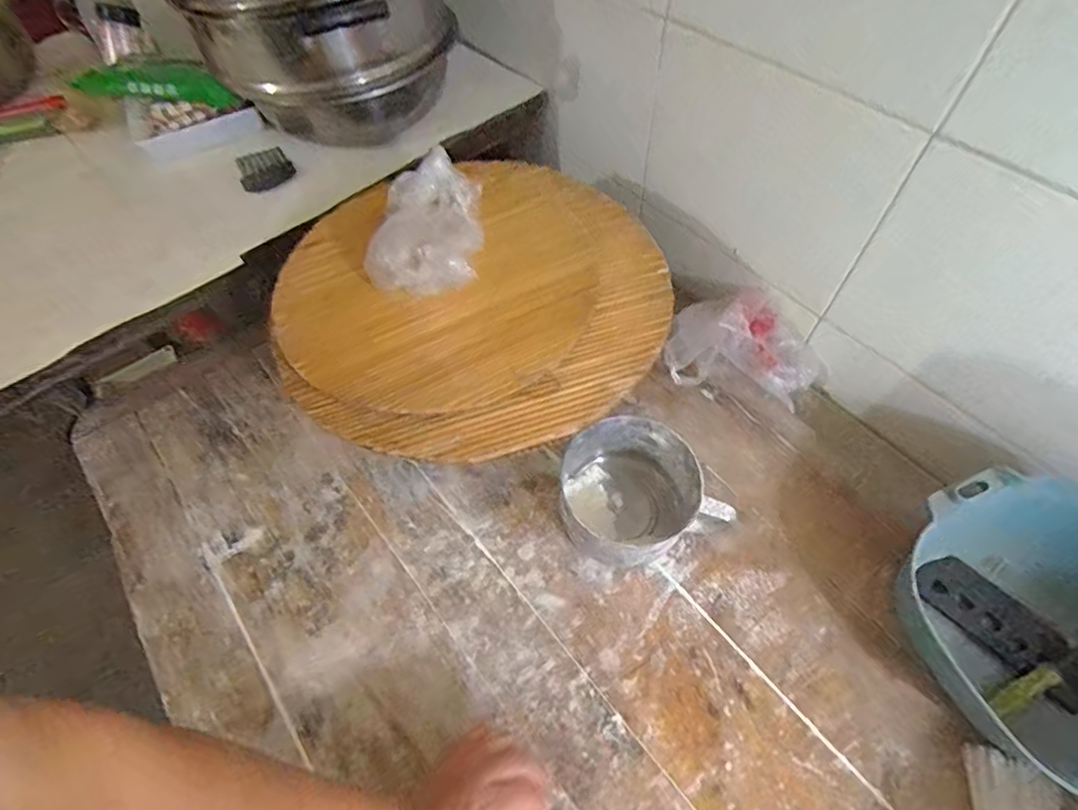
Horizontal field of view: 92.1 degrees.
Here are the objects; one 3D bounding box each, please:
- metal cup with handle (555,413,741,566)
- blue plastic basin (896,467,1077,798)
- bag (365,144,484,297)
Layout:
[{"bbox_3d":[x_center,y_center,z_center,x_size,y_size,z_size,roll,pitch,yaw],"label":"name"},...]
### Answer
[{"bbox_3d":[0.102,0.098,0.572,0.137,0.093,0.143,-1,59,1],"label":"metal cup with handle"},{"bbox_3d":[0.477,0.205,0.481,0.207,0.118,0.267,-16,60,-8],"label":"blue plastic basin"},{"bbox_3d":[-0.125,-0.214,0.593,0.110,0.059,0.200,1,60,5],"label":"bag"}]

